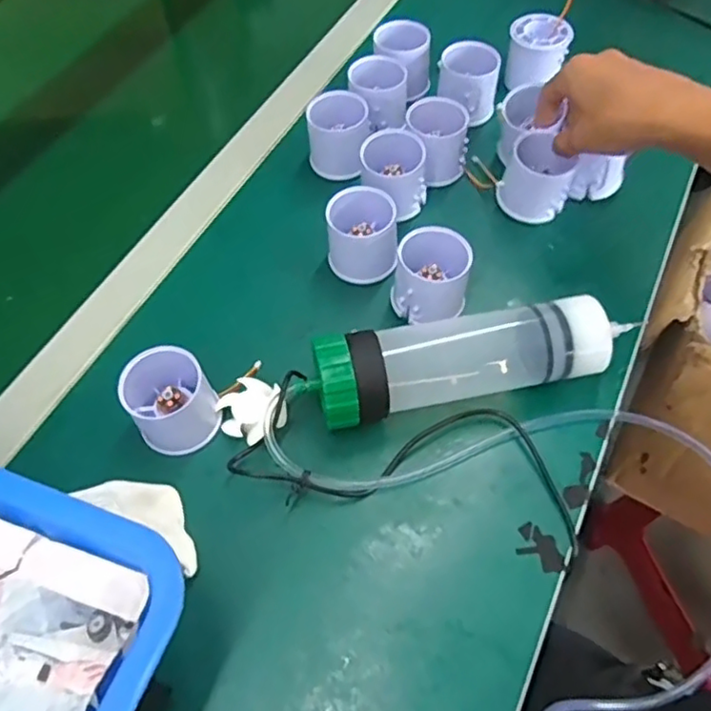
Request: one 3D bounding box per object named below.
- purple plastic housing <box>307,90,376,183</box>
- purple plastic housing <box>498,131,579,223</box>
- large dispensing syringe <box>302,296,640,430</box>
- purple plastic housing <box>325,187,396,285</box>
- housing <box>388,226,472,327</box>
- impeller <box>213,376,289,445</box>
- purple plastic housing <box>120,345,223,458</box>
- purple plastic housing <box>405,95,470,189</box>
[{"bbox_3d":[-0.014,-0.188,0.550,0.046,0.063,0.044,0,57,0],"label":"purple plastic housing"},{"bbox_3d":[0.147,-0.144,0.519,0.051,0.051,0.045,25,60,16],"label":"purple plastic housing"},{"bbox_3d":[0.073,0.001,0.429,0.210,0.060,0.061,-12,57,-7],"label":"large dispensing syringe"},{"bbox_3d":[0.006,-0.089,0.490,0.052,0.058,0.048,0,57,0],"label":"purple plastic housing"},{"bbox_3d":[0.055,-0.058,0.466,0.054,0.045,0.049,7,57,5],"label":"housing"},{"bbox_3d":[-0.070,0.037,0.435,0.043,0.015,0.041,0,57,0],"label":"impeller"},{"bbox_3d":[-0.120,0.030,0.418,0.053,0.052,0.051,-25,60,-15],"label":"purple plastic housing"},{"bbox_3d":[0.071,-0.180,0.546,0.047,0.053,0.054,-7,57,-4],"label":"purple plastic housing"}]

